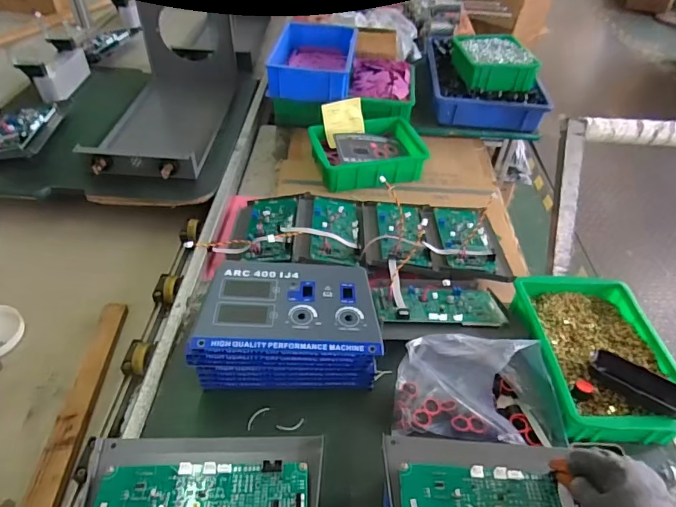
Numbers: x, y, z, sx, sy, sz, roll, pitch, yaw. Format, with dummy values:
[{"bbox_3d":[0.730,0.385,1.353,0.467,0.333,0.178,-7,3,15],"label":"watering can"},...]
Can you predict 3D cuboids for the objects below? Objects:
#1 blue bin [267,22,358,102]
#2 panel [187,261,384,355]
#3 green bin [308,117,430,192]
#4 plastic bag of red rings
[{"bbox_3d":[-0.060,-0.494,1.171,0.199,0.076,0.308,7,45,1],"label":"blue bin"},{"bbox_3d":[-0.060,0.064,0.597,0.221,0.014,0.138,3,45,-3],"label":"panel"},{"bbox_3d":[0.062,-0.237,1.064,0.244,0.066,0.185,-10,47,-15],"label":"green bin"},{"bbox_3d":[0.185,0.170,0.600,0.208,0.089,0.131,7,45,2],"label":"plastic bag of red rings"}]

